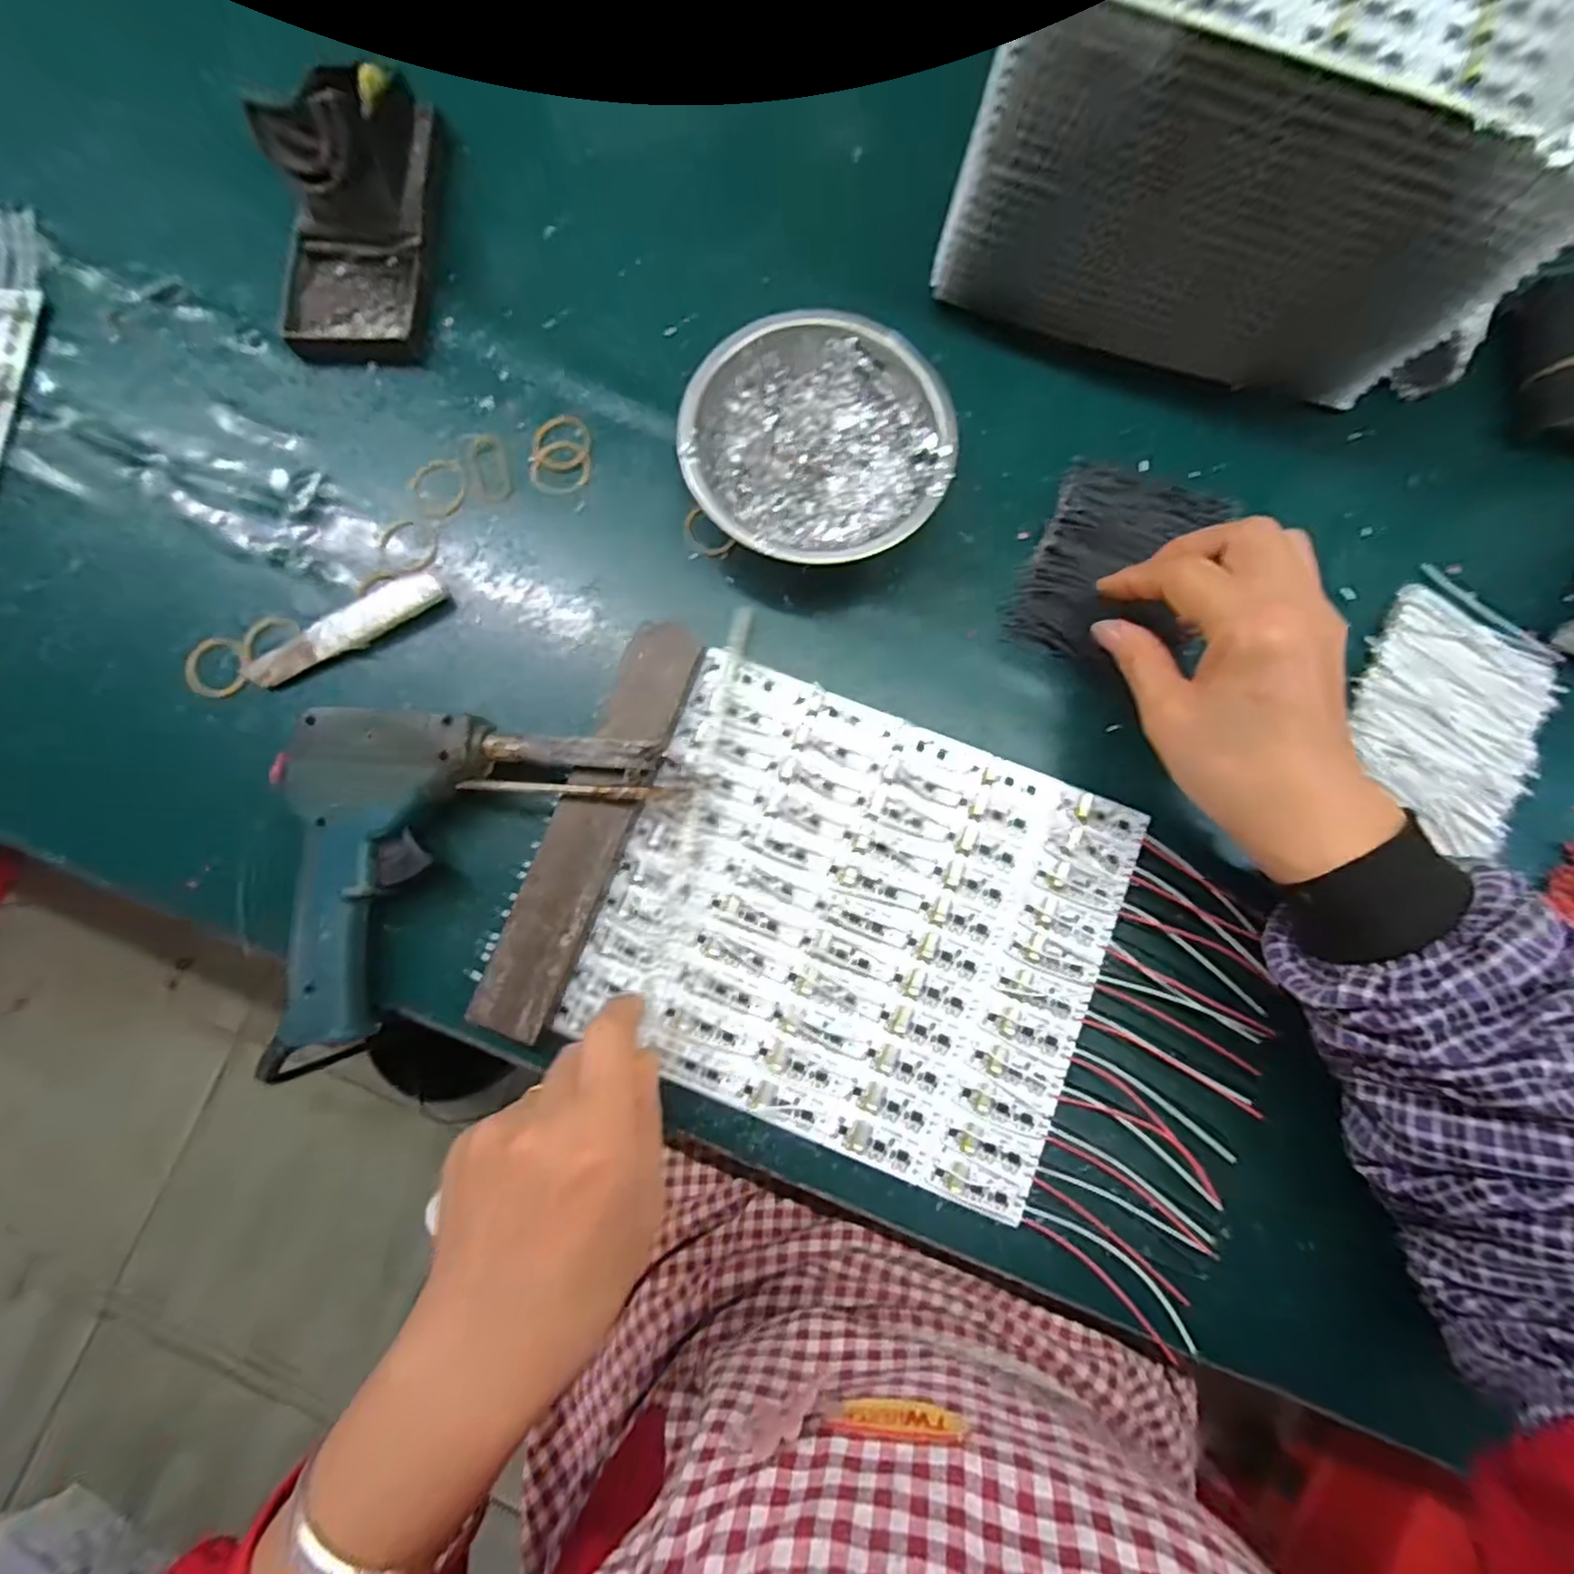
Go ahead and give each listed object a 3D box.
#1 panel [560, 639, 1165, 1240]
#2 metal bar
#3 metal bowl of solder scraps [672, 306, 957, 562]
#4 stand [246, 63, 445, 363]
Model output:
[{"bbox_3d":[0.033,0.062,0.320,0.226,0.010,0.192,23,81,2],"label":"panel"},{"bbox_3d":[-0.089,0.017,0.318,0.035,0.019,0.197,21,81,2],"label":"metal bar"},{"bbox_3d":[0.014,-0.163,0.337,0.125,0.044,0.119,0,81,-1],"label":"metal bowl of solder scraps"},{"bbox_3d":[-0.226,-0.303,0.340,0.066,0.067,0.143,1,81,-1],"label":"stand"}]

